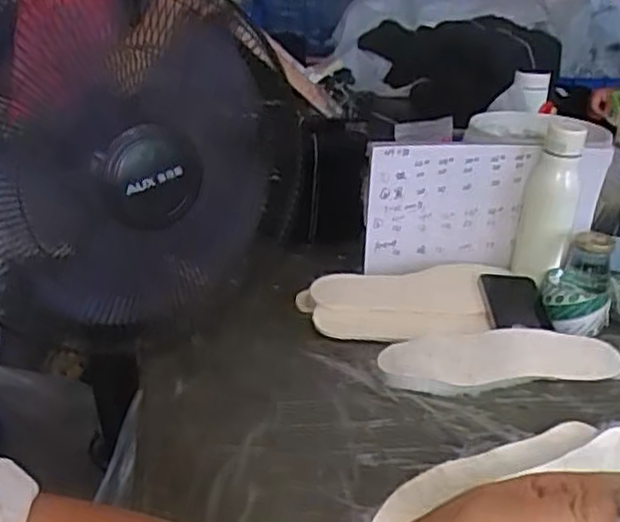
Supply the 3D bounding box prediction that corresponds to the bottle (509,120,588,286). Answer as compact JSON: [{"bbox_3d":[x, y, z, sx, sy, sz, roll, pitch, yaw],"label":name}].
[{"bbox_3d":[0.312,-0.079,0.948,0.068,0.200,0.057,8,25,13],"label":"bottle"}]

